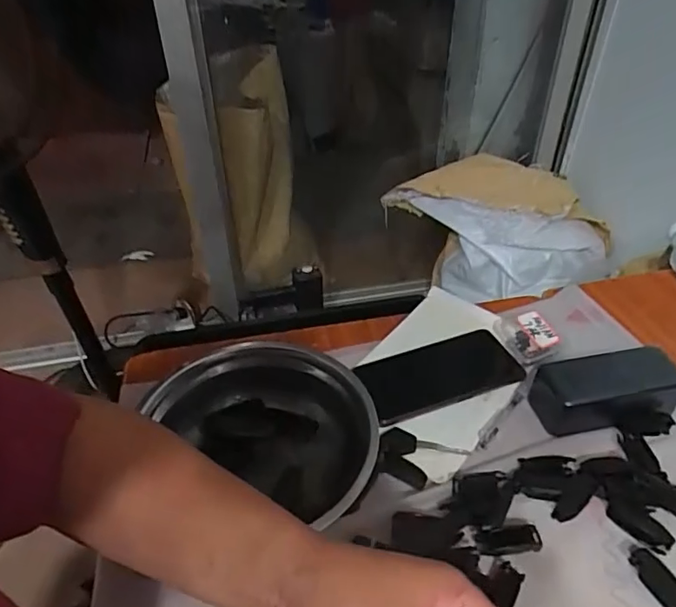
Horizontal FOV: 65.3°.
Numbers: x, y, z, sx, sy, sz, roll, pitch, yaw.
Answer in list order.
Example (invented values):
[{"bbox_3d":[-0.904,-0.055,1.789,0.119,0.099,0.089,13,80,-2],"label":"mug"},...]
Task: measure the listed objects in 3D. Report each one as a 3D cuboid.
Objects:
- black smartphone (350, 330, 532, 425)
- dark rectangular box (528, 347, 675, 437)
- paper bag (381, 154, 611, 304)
[{"bbox_3d":[0.106,0.075,0.551,0.158,0.014,0.077,-14,40,-14],"label":"black smartphone"},{"bbox_3d":[0.258,0.080,0.505,0.128,0.045,0.058,-4,39,-3],"label":"dark rectangular box"},{"bbox_3d":[0.374,-0.171,1.259,0.473,0.287,0.214,25,46,30],"label":"paper bag"}]

